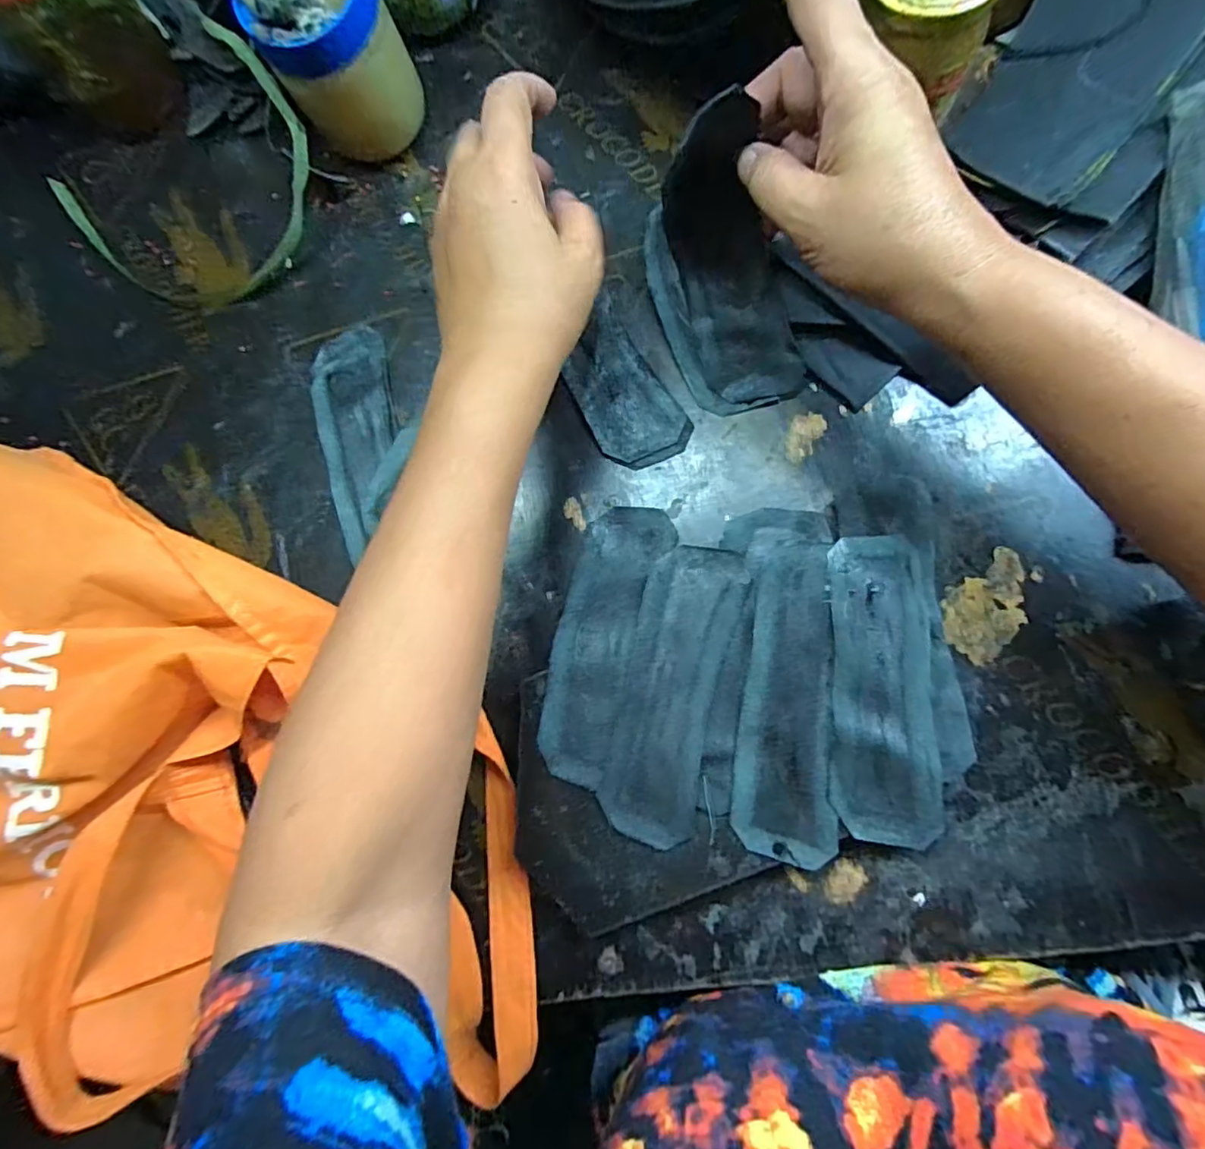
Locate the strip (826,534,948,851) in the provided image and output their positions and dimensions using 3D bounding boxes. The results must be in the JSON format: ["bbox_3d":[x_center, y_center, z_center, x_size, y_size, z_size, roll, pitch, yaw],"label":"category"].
[{"bbox_3d":[0.135,0.053,0.286,0.047,0.012,0.144,-1,82,6],"label":"strip"}]

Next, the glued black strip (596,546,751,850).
[{"bbox_3d":[0.036,0.059,0.300,0.047,0.004,0.148,13,85,13],"label":"glued black strip"}]

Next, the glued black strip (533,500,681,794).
[{"bbox_3d":[-0.001,0.032,0.318,0.047,0.020,0.151,14,73,4],"label":"glued black strip"}]

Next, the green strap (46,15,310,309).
[{"bbox_3d":[-0.287,-0.253,0.387,0.208,0.055,0.137,-17,89,4],"label":"green strap"}]

